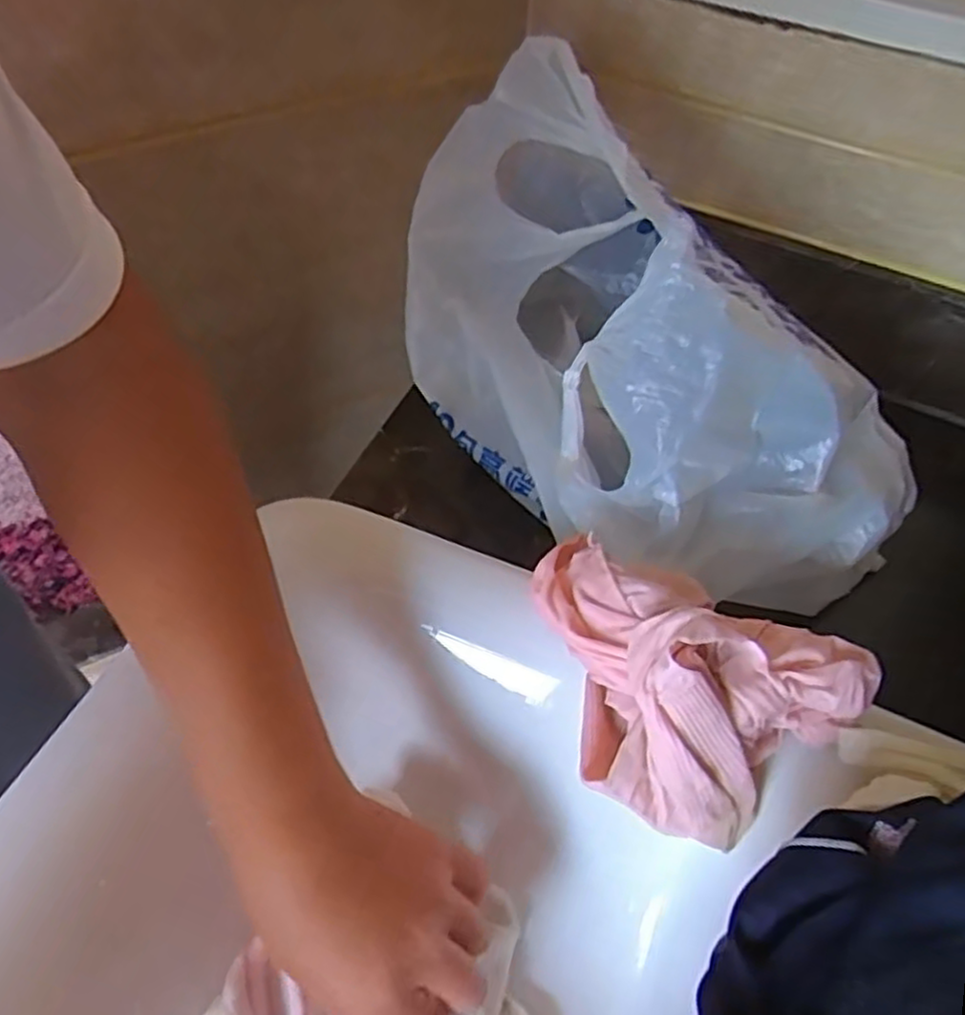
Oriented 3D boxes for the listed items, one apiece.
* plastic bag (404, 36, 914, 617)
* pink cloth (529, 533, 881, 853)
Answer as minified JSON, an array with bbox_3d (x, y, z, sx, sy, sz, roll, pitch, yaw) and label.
[{"bbox_3d":[0.101,-0.103,0.463,0.214,0.199,0.343,-27,59,-22],"label":"plastic bag"},{"bbox_3d":[0.081,0.079,0.317,0.148,0.078,0.095,24,54,14],"label":"pink cloth"}]

